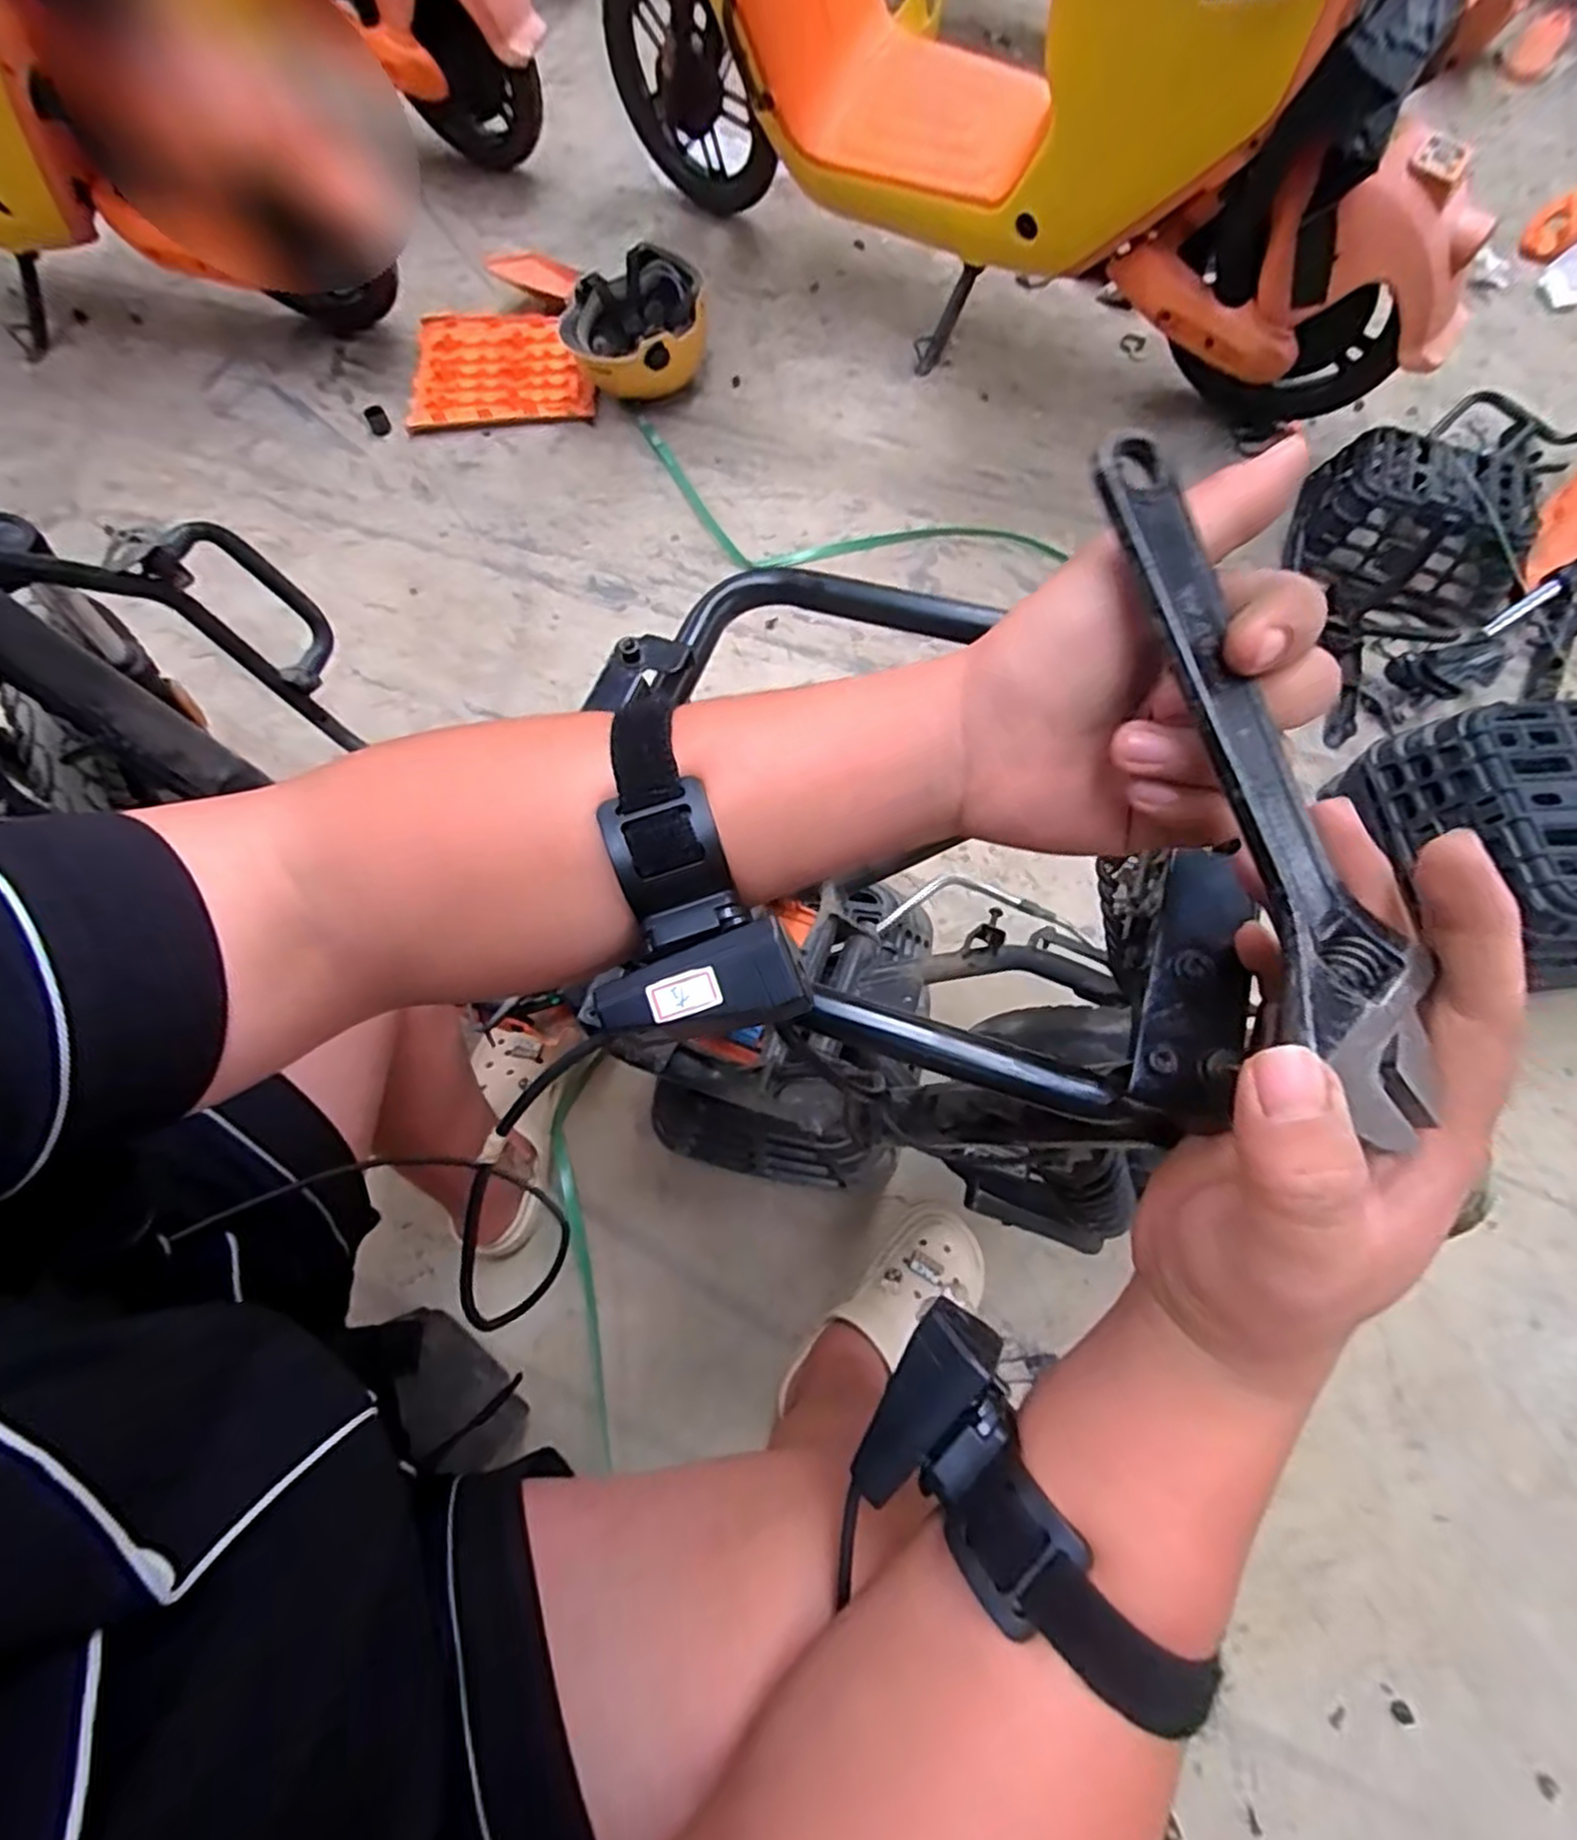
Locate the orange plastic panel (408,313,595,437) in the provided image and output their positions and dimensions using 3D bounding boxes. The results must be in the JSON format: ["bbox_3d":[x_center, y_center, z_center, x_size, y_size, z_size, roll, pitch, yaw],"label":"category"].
[{"bbox_3d":[-0.517,-0.989,1.326,0.320,0.023,0.251,-5,78,-1],"label":"orange plastic panel"}]

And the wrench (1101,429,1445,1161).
[{"bbox_3d":[0.122,-0.038,0.193,0.037,0.010,0.187,-18,83,-6],"label":"wrench"}]

